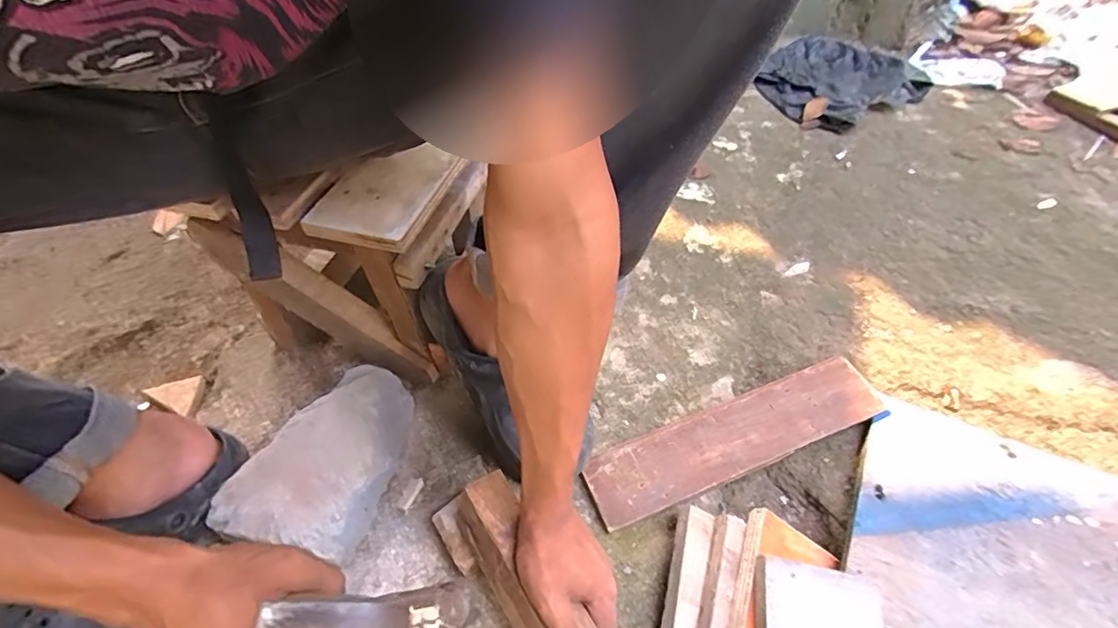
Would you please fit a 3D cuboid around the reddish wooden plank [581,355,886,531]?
[{"bbox_3d":[0.196,0.138,0.588,0.346,0.031,0.082,-17,52,-14],"label":"reddish wooden plank"}]

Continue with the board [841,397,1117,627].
[{"bbox_3d":[0.424,0.226,0.507,0.249,0.024,0.245,22,53,18],"label":"board"}]

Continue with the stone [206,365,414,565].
[{"bbox_3d":[-0.242,0.151,0.555,0.134,0.072,0.198,9,50,8],"label":"stone"}]

